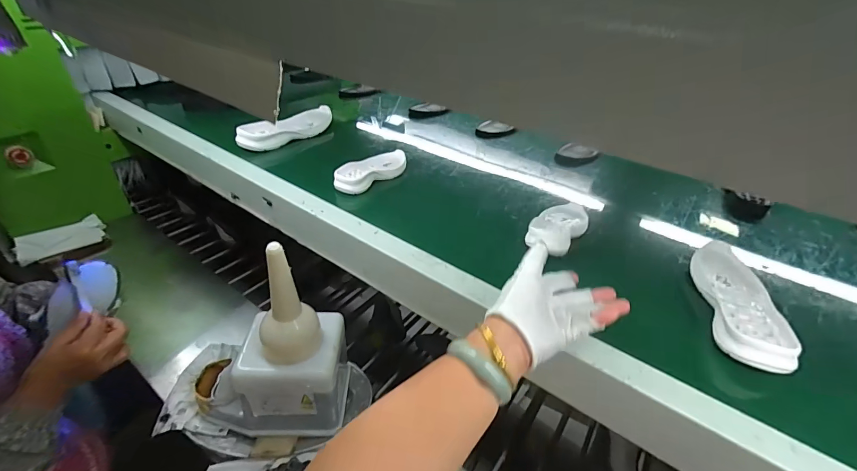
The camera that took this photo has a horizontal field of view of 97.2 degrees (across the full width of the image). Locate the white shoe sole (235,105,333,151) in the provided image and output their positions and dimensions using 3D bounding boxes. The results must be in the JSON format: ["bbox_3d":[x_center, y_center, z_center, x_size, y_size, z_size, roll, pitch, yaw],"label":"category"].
[{"bbox_3d":[-0.329,-0.257,0.890,0.074,0.040,0.256,25,41,26],"label":"white shoe sole"}]

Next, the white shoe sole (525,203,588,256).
[{"bbox_3d":[0.205,-0.015,0.599,0.069,0.037,0.172,25,27,25],"label":"white shoe sole"}]

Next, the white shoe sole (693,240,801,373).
[{"bbox_3d":[0.401,0.082,0.488,0.080,0.033,0.221,14,37,13],"label":"white shoe sole"}]

